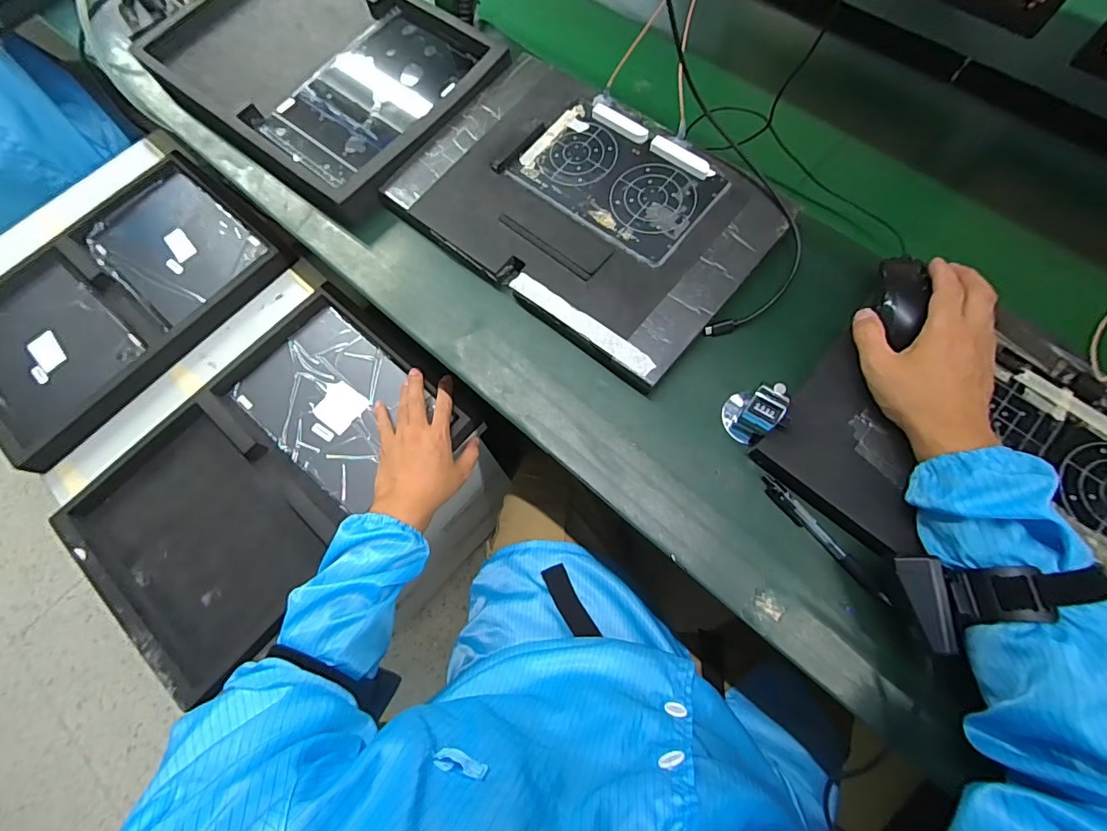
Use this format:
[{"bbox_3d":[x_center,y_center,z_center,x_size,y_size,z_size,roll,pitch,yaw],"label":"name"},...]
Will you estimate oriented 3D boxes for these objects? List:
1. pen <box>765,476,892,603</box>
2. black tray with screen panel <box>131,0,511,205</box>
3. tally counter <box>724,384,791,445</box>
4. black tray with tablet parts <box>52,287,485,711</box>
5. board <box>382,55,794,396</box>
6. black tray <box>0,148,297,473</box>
[{"bbox_3d":[0.236,0.109,0.419,0.016,0.013,0.133,-35,74,-9],"label":"pen"},{"bbox_3d":[-0.313,-0.463,0.626,0.446,0.045,0.295,37,77,13],"label":"black tray with screen panel"},{"bbox_3d":[0.187,-0.003,0.434,0.051,0.062,0.035,43,78,14],"label":"tally counter"},{"bbox_3d":[-0.342,0.063,0.569,0.293,0.035,0.405,39,77,13],"label":"black tray with tablet parts"},{"bbox_3d":[0.032,-0.233,0.530,0.381,0.045,0.260,38,77,13],"label":"board"},{"bbox_3d":[-0.634,-0.178,0.676,0.296,0.024,0.427,40,77,14],"label":"black tray"}]

